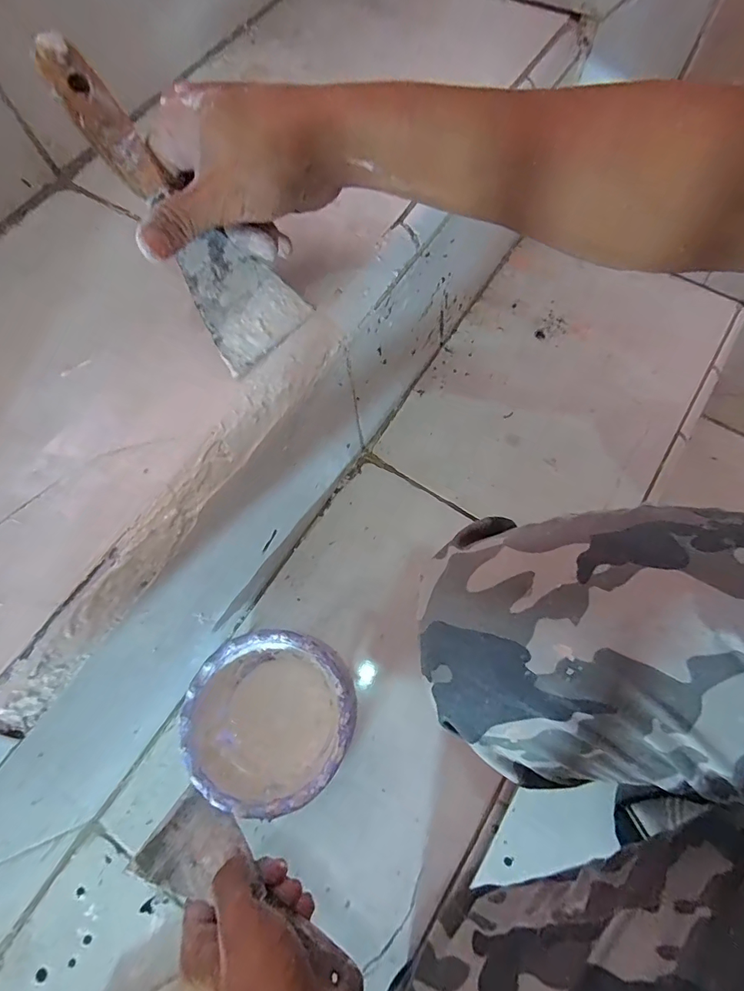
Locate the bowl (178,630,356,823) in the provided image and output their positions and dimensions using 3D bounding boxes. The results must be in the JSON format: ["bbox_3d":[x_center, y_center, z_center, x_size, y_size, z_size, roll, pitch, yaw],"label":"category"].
[{"bbox_3d":[-0.080,0.180,0.376,0.123,0.057,0.128,2,69,-5],"label":"bowl"}]

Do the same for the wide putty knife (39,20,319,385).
[{"bbox_3d":[-0.113,-0.158,0.265,0.067,0.008,0.171,-49,120,-14],"label":"wide putty knife"}]

